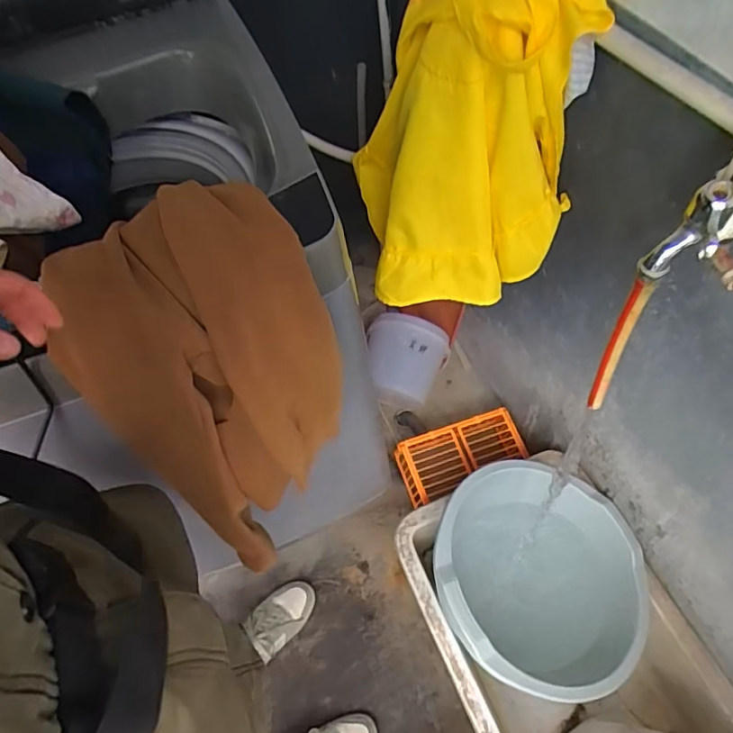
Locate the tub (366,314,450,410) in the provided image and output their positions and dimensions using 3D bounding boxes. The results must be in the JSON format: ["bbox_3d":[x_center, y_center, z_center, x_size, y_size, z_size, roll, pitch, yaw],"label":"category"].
[{"bbox_3d":[0.101,-0.001,1.298,0.185,0.165,0.188,4,60,8],"label":"tub"}]

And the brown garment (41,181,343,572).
[{"bbox_3d":[-0.129,0.045,0.556,0.195,0.417,0.111,-4,27,1],"label":"brown garment"}]

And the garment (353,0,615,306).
[{"bbox_3d":[0.124,-0.313,0.700,0.256,0.394,0.269,-5,60,3],"label":"garment"}]

